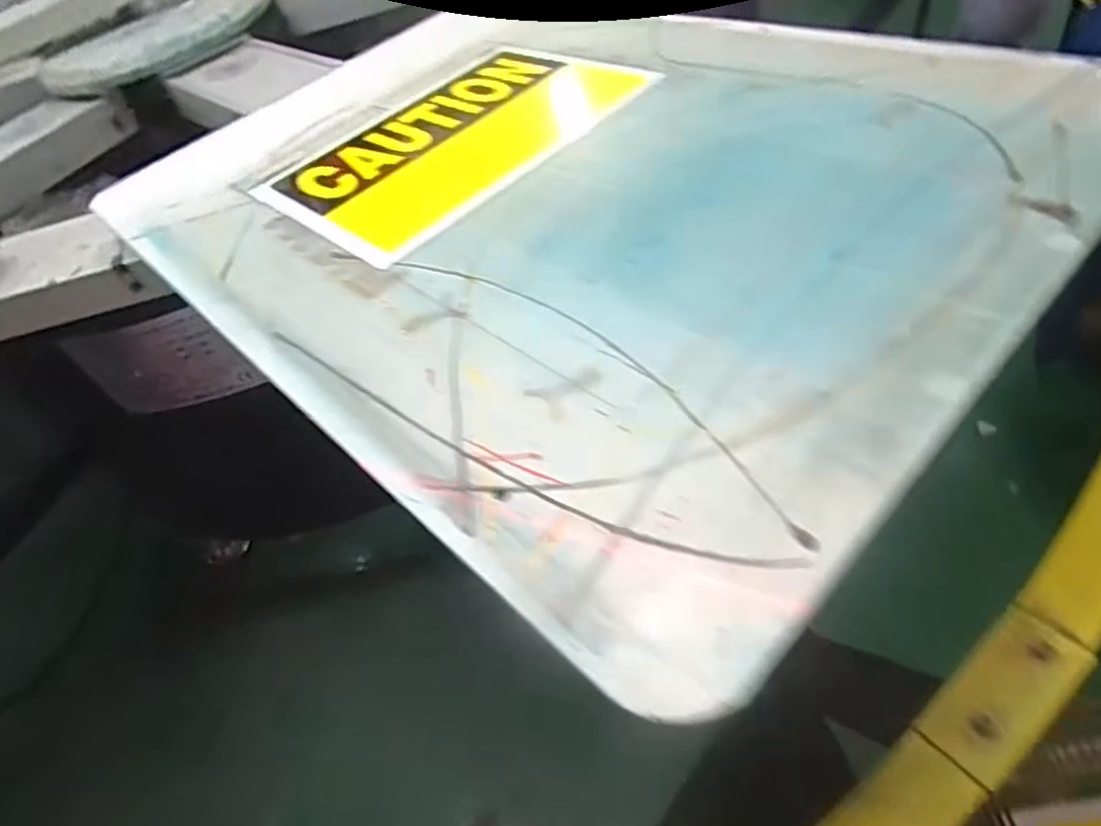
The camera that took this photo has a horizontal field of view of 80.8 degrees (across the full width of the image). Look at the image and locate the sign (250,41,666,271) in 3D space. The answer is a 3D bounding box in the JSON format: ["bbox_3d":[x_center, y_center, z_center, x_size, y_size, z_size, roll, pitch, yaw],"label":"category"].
[{"bbox_3d":[-0.101,-0.280,0.648,0.346,0.008,0.275,-41,52,-20],"label":"sign"}]

